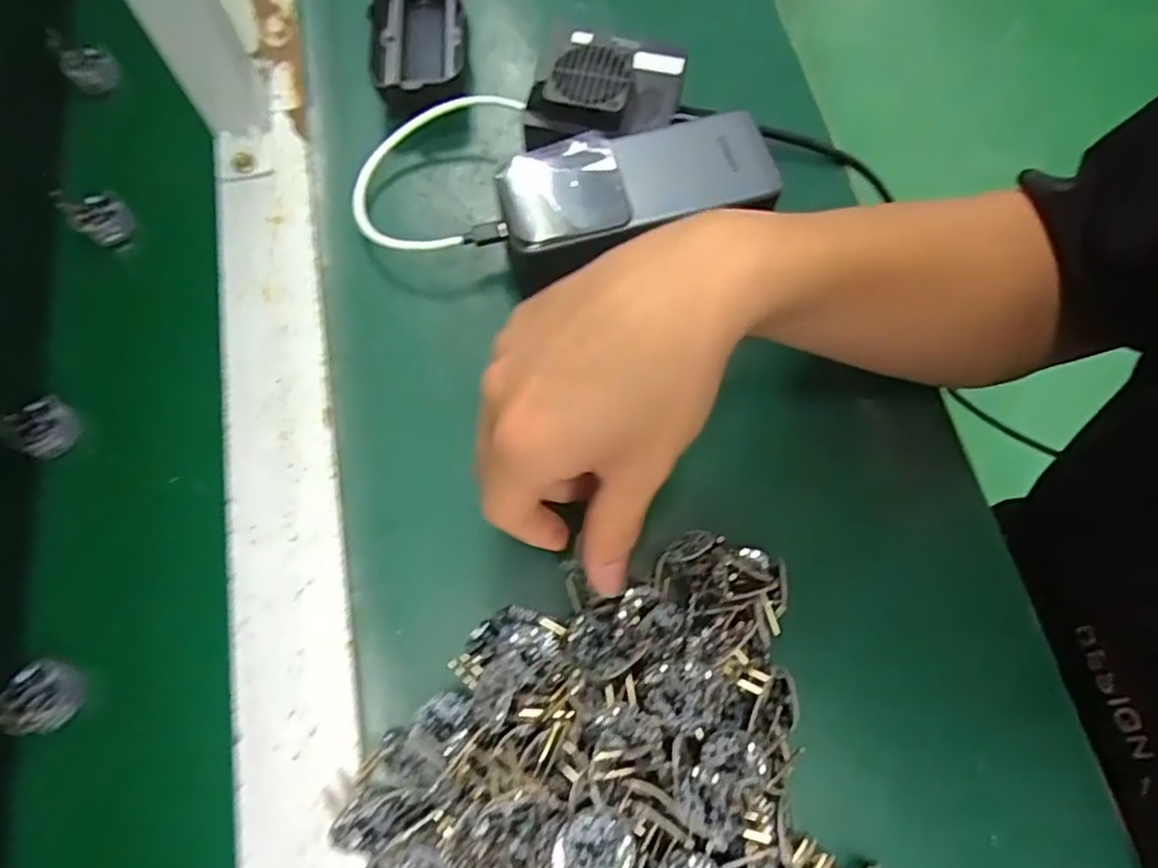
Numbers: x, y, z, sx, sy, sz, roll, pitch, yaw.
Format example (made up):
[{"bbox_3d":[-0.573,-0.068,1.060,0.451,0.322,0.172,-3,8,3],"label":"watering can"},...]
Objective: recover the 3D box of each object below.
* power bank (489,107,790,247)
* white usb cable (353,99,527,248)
[{"bbox_3d":[0.027,-0.120,0.317,0.126,0.024,0.051,-11,72,-4],"label":"power bank"},{"bbox_3d":[-0.076,-0.135,0.351,0.088,0.028,0.093,5,71,1],"label":"white usb cable"}]

